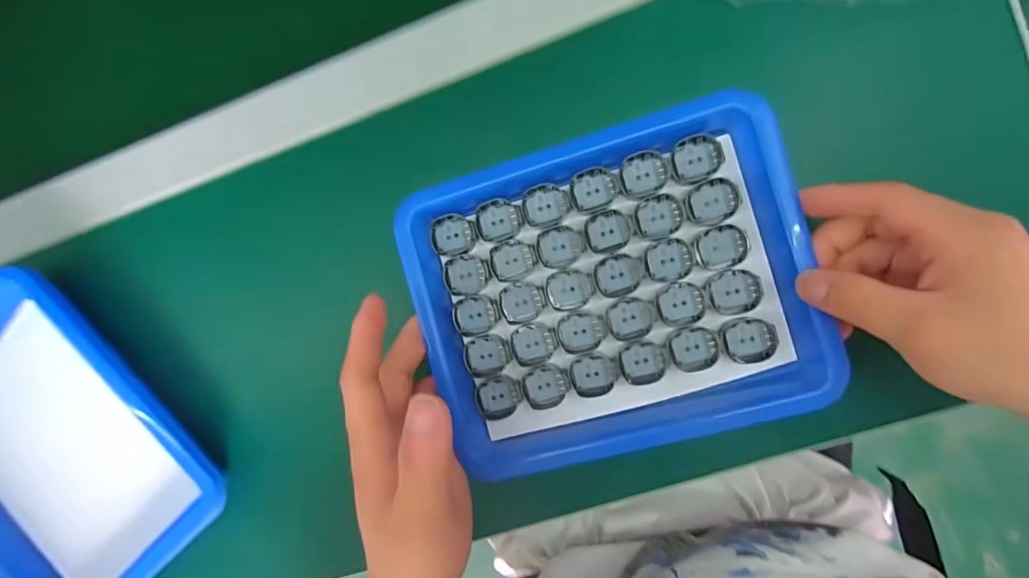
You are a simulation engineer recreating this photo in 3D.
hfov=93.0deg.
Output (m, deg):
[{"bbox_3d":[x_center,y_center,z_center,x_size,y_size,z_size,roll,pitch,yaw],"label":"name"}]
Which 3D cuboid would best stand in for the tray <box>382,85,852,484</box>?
[{"bbox_3d":[0.052,0.002,0.284,0.210,0.032,0.181,-16,91,8],"label":"tray"}]

